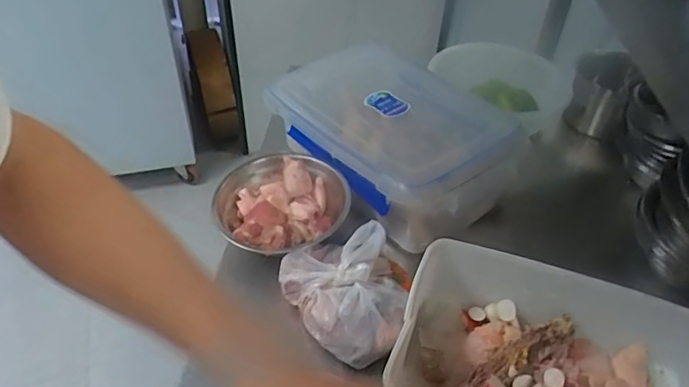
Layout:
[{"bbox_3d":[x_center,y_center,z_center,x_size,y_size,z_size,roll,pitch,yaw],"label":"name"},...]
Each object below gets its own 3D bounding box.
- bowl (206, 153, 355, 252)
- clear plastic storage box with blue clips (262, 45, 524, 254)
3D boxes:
[{"bbox_3d":[-0.087,0.022,0.729,0.162,0.068,0.176,29,49,26],"label":"bowl"},{"bbox_3d":[0.058,-0.088,0.798,0.223,0.123,0.357,-30,51,-29],"label":"clear plastic storage box with blue clips"}]

